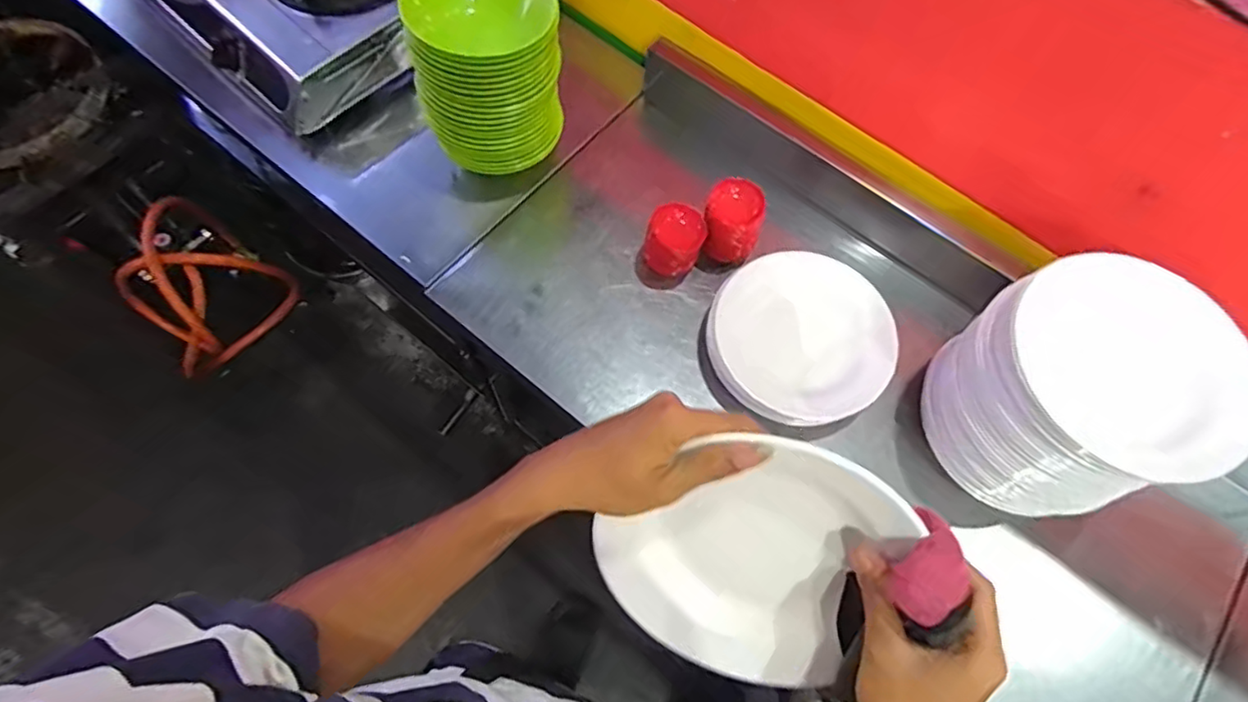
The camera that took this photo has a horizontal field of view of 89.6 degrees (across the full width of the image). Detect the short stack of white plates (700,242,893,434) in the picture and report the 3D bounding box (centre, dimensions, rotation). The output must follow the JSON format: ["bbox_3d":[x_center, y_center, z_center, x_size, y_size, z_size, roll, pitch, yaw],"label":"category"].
[{"bbox_3d":[0.228,-0.020,0.803,0.219,0.056,0.211,42,72,14],"label":"short stack of white plates"}]

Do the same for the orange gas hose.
[{"bbox_3d":[-0.798,-0.096,1.202,0.169,0.368,0.249,25,69,8],"label":"orange gas hose"}]

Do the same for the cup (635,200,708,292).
[{"bbox_3d":[0.060,-0.141,0.837,0.074,0.090,0.078,1,68,-2],"label":"cup"}]

